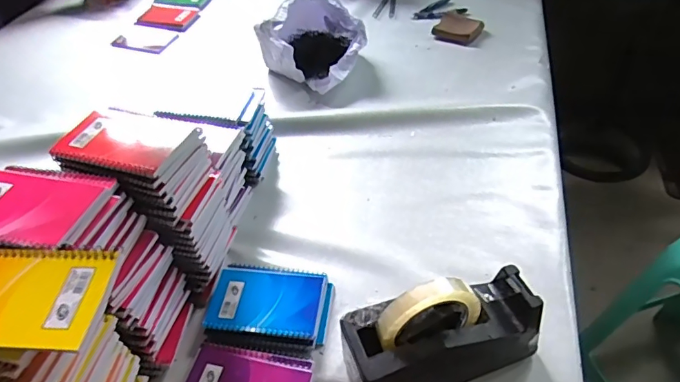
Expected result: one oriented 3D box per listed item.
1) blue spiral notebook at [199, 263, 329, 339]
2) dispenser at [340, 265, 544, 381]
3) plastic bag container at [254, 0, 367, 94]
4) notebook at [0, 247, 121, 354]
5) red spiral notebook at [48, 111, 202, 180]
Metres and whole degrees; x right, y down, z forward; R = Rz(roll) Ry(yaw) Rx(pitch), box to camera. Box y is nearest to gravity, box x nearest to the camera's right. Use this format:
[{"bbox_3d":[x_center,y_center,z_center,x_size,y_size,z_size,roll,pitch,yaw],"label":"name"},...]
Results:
[{"bbox_3d":[-0.088,0.131,0.573,0.134,0.013,0.092,4,45,10],"label":"blue spiral notebook"},{"bbox_3d":[0.103,0.145,0.483,0.200,0.126,0.079,-15,46,-11],"label":"dispenser"},{"bbox_3d":[-0.052,-0.296,0.917,0.194,0.124,0.167,16,49,19],"label":"plastic bag container"},{"bbox_3d":[-0.257,0.078,0.360,0.159,0.012,0.081,2,45,6],"label":"notebook"},{"bbox_3d":[-0.227,-0.052,0.501,0.126,0.018,0.085,8,46,12],"label":"red spiral notebook"}]

